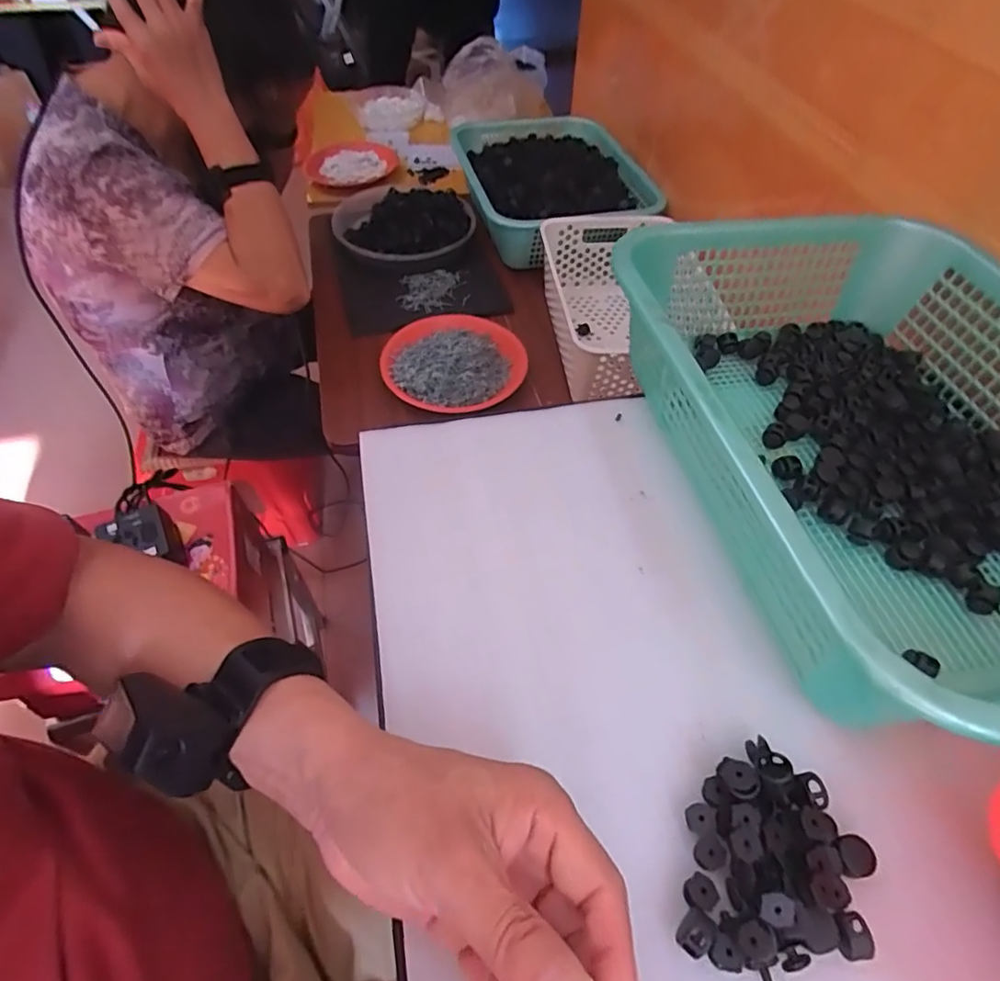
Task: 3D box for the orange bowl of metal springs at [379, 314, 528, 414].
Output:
[{"bbox_3d":[-0.064,-0.181,0.799,0.189,0.039,0.196,33,59,22],"label":"orange bowl of metal springs"}]

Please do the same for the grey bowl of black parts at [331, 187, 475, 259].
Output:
[{"bbox_3d":[-0.160,-0.460,0.980,0.231,0.063,0.251,-11,53,-9],"label":"grey bowl of black parts"}]

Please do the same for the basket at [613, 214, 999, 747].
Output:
[{"bbox_3d":[0.262,-0.040,0.382,0.284,0.102,0.383,-9,53,-8],"label":"basket"}]

